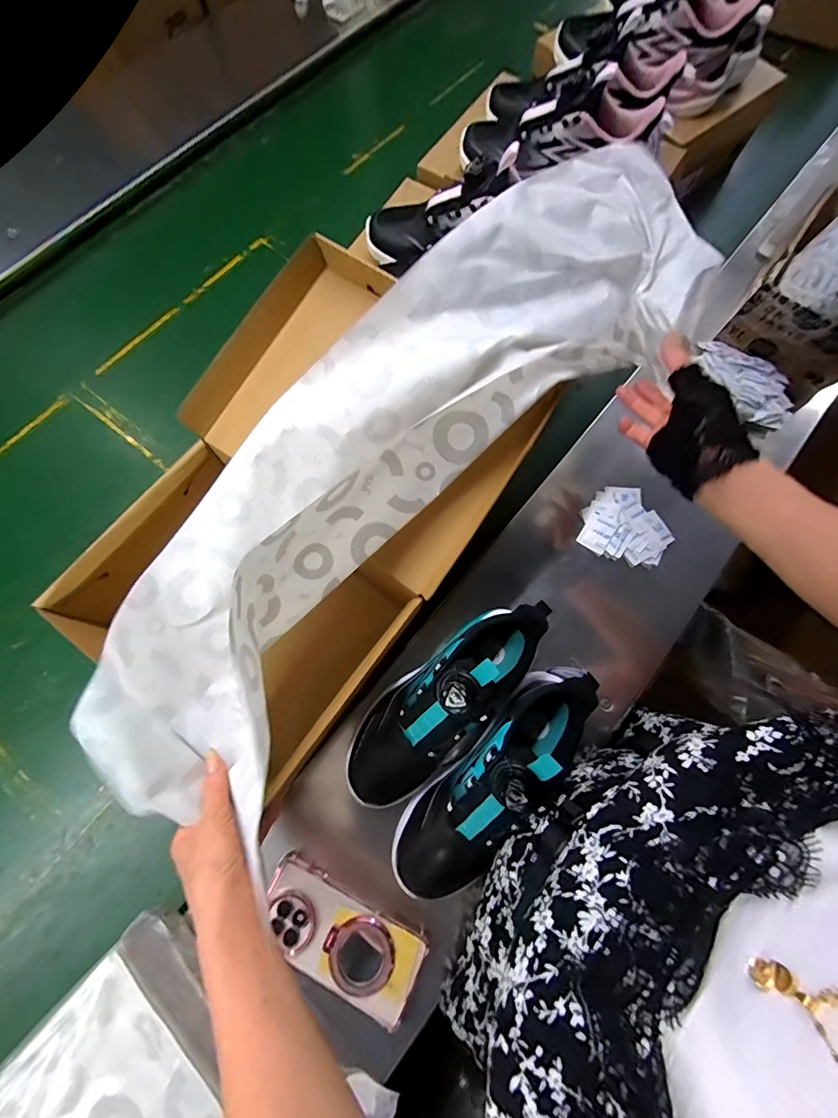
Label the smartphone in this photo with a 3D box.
[{"bbox_3d":[-0.076,0.358,0.420,0.158,0.015,0.072,27,75,11],"label":"smartphone"}]

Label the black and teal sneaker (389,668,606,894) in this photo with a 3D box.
[{"bbox_3d":[0.075,0.211,0.415,0.084,0.114,0.255,41,90,14],"label":"black and teal sneaker"}]

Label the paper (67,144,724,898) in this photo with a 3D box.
[{"bbox_3d":[-0.008,-0.109,0.398,0.218,0.114,0.712,41,86,14],"label":"paper"}]

